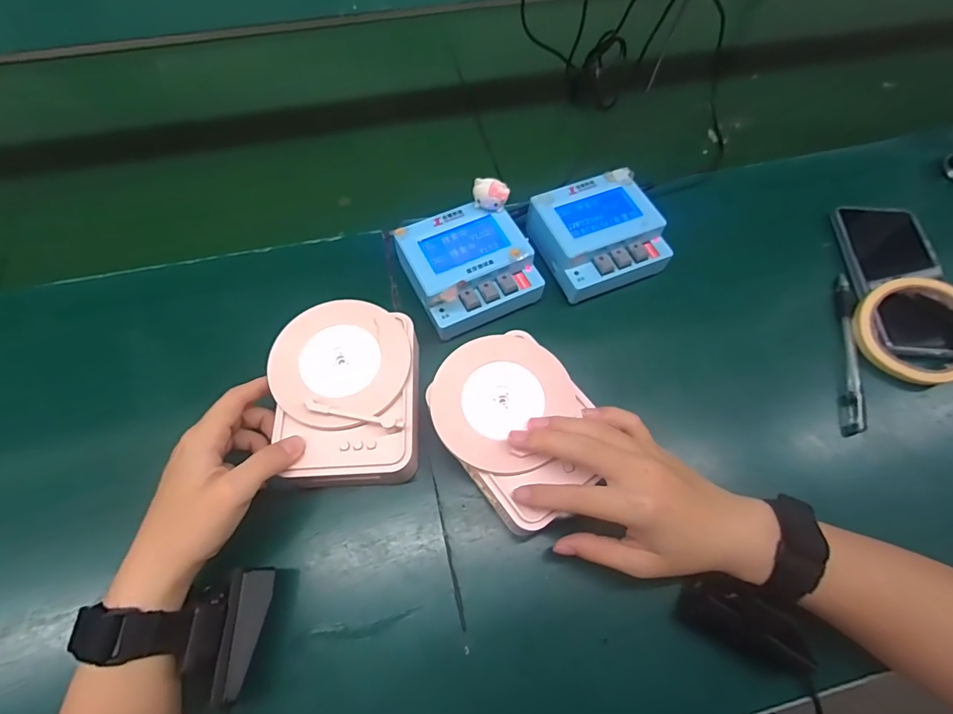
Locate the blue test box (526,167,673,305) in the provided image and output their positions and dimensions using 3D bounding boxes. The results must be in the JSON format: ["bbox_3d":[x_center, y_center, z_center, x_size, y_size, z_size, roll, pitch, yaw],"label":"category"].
[{"bbox_3d":[0.113,-0.113,0.405,0.107,0.035,0.101,-23,65,-12],"label":"blue test box"}]

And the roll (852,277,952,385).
[{"bbox_3d":[0.377,-0.023,0.376,0.091,0.018,0.092,-4,71,12],"label":"roll"}]

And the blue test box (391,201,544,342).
[{"bbox_3d":[-0.007,-0.078,0.392,0.104,0.048,0.093,-24,65,-12],"label":"blue test box"}]

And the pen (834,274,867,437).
[{"bbox_3d":[0.326,-0.006,0.390,0.013,0.014,0.158,15,63,7],"label":"pen"}]

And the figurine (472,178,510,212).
[{"bbox_3d":[0.012,-0.139,0.384,0.031,0.024,0.017,8,63,4],"label":"figurine"}]

